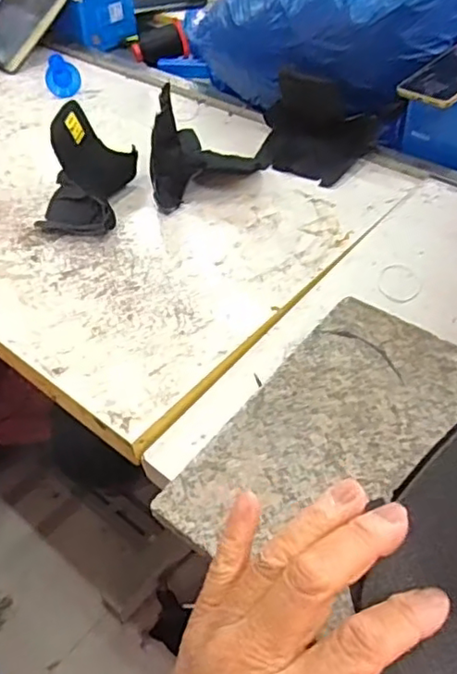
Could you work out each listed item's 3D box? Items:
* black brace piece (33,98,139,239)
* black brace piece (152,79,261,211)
[{"bbox_3d":[-0.182,-0.220,0.772,0.096,0.121,0.138,4,45,6],"label":"black brace piece"},{"bbox_3d":[-0.026,-0.255,0.812,0.129,0.096,0.164,3,45,6],"label":"black brace piece"}]

